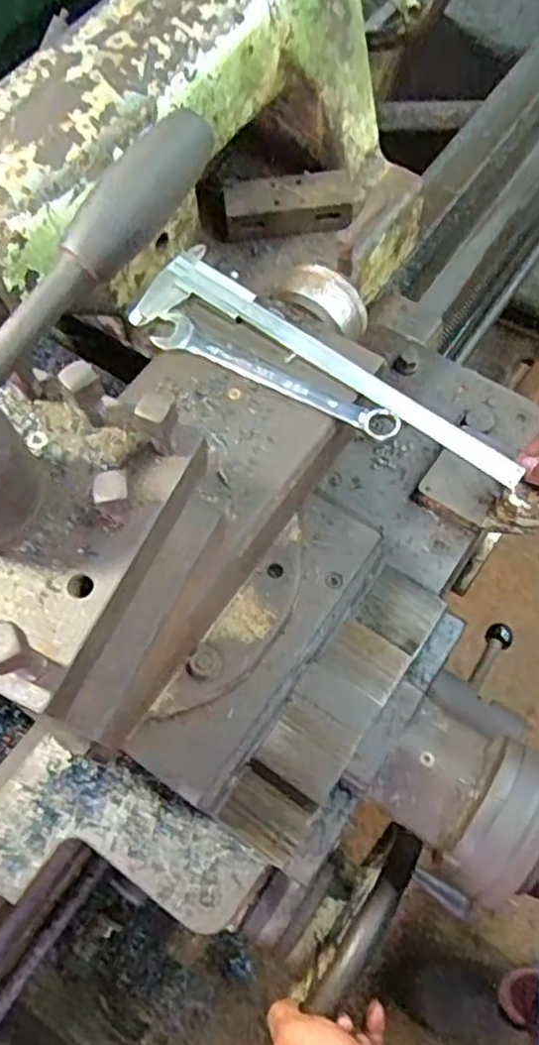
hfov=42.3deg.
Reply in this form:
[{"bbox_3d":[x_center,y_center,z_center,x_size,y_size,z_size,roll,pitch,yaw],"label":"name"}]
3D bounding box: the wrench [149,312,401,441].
[{"bbox_3d":[0.001,-0.096,0.467,0.180,0.006,0.028,28,74,15],"label":"wrench"}]

